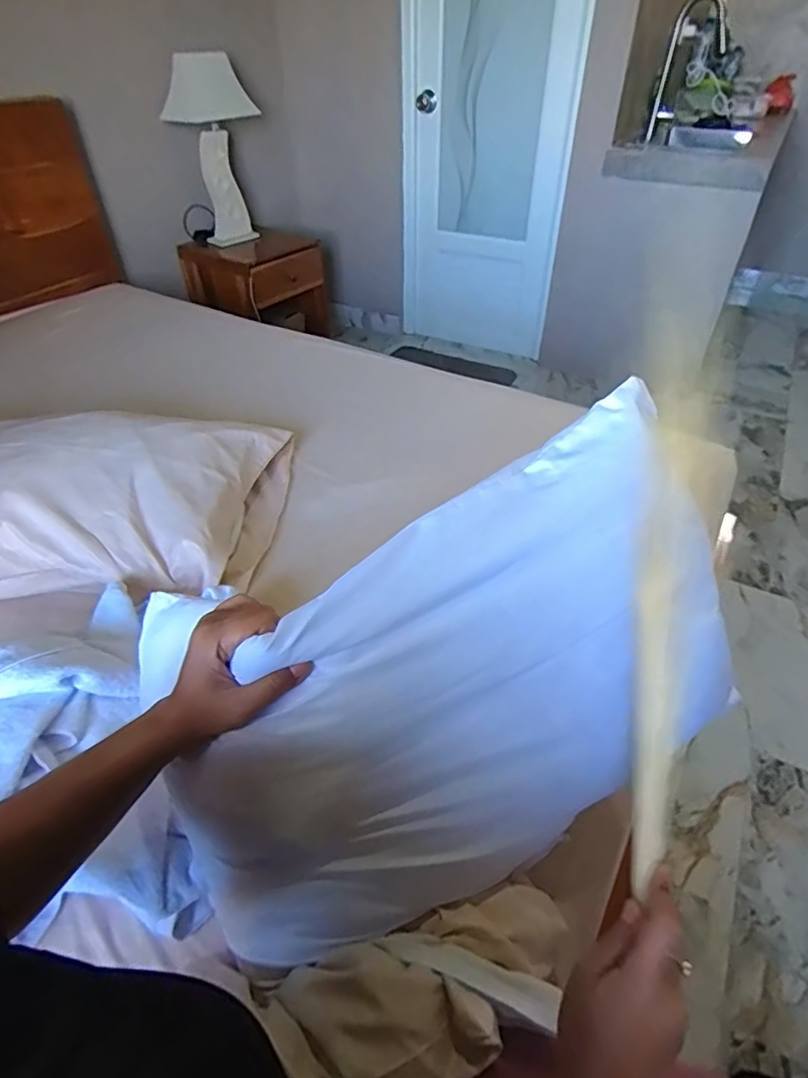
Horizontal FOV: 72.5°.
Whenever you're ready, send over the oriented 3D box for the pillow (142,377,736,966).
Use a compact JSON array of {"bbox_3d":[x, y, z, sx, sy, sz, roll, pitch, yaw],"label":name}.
[{"bbox_3d":[0.059,0.129,0.505,0.505,0.328,0.110,-28,17,-13],"label":"pillow"}]

